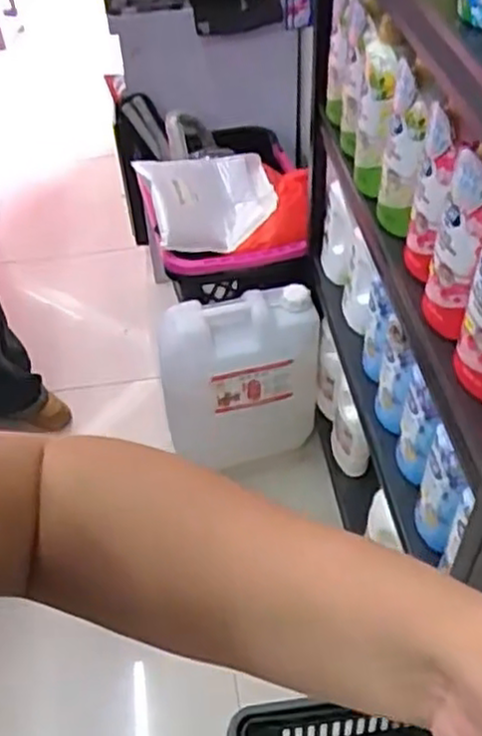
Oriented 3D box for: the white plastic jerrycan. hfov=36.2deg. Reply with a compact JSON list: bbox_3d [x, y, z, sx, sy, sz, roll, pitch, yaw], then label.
[{"bbox_3d":[0.001,0.040,1.704,0.347,0.389,0.196,-16,48,-12],"label":"white plastic jerrycan"}]

